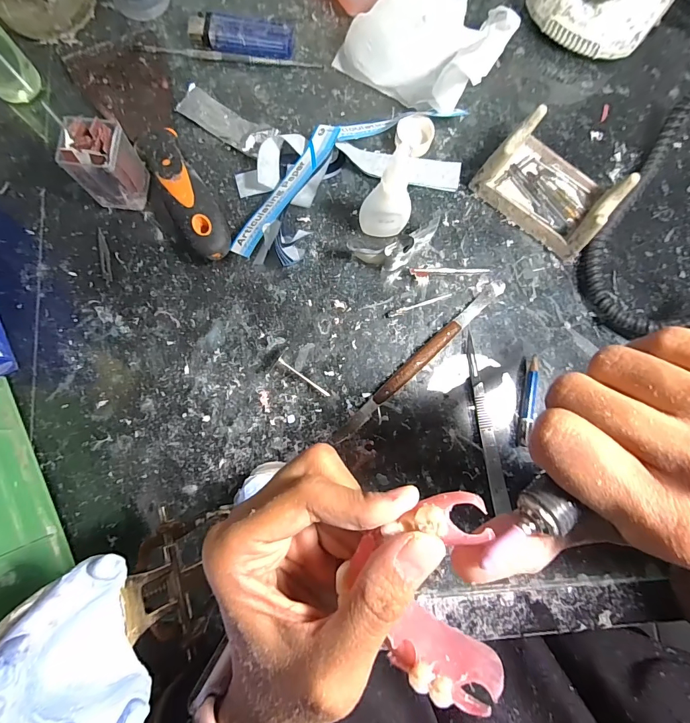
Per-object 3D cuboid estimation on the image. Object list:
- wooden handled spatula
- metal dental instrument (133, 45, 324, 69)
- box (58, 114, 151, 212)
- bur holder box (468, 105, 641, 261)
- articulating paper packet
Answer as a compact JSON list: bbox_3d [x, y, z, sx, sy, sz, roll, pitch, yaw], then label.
[{"bbox_3d":[0.056,-0.002,0.278,0.172,0.010,0.010,-42,86,-8],"label":"wooden handled spatula"},{"bbox_3d":[-0.094,-0.248,0.307,0.148,0.007,0.009,3,82,-3],"label":"metal dental instrument"},{"bbox_3d":[-0.163,-0.135,0.263,0.032,0.053,0.036,8,82,-2],"label":"box"},{"bbox_3d":[0.157,-0.134,0.286,0.099,0.042,0.063,38,82,2],"label":"bur holder box"},{"bbox_3d":[-0.043,-0.125,0.276,0.023,0.007,0.116,30,81,28],"label":"articulating paper packet"}]

